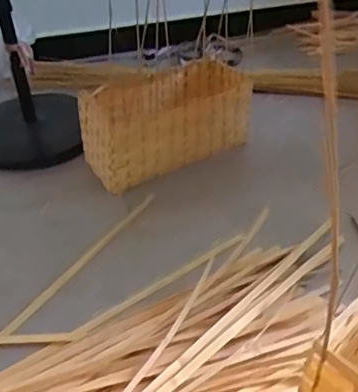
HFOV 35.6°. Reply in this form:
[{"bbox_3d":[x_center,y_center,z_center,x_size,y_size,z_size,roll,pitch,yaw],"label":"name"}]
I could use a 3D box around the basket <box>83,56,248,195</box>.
[{"bbox_3d":[-0.027,-0.194,1.491,0.443,0.204,0.198,-22,42,-22],"label":"basket"}]

